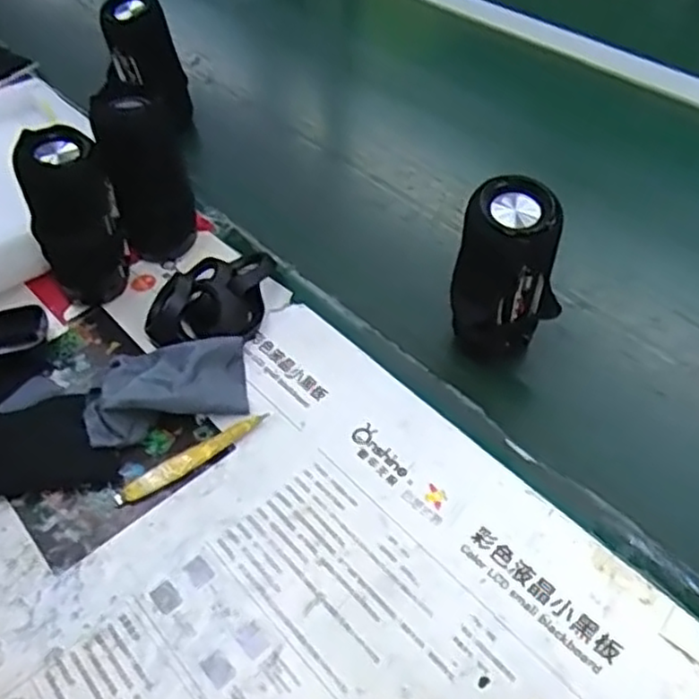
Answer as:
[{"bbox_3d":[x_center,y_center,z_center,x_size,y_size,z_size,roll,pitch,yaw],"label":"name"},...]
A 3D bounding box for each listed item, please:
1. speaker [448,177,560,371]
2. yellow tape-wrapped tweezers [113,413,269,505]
[{"bbox_3d":[0.116,-0.050,0.528,0.073,0.139,0.067,7,49,11],"label":"speaker"},{"bbox_3d":[-0.113,0.077,0.515,0.117,0.010,0.017,-29,52,-21],"label":"yellow tape-wrapped tweezers"}]

